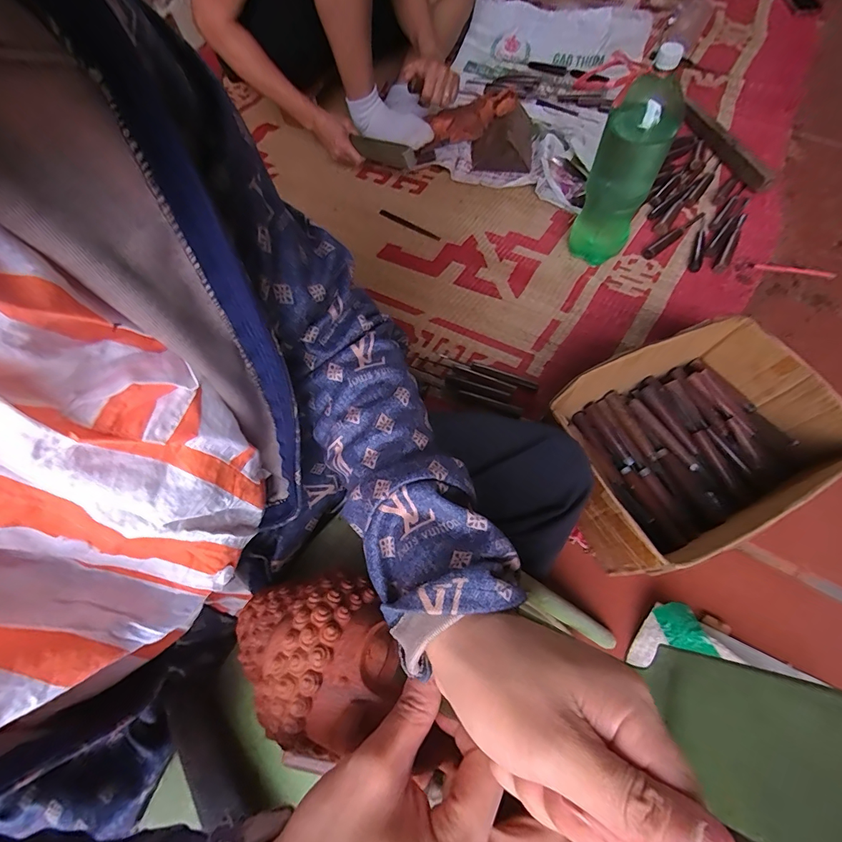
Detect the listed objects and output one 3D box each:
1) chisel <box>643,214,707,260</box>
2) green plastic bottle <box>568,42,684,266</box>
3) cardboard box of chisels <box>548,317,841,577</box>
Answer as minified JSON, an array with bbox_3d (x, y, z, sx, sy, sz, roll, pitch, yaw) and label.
[{"bbox_3d":[0.525,-0.383,0.848,0.179,0.027,0.021,-35,69,-13],"label":"chisel"},{"bbox_3d":[0.332,-0.405,0.683,0.099,0.352,0.087,20,68,11],"label":"green plastic bottle"},{"bbox_3d":[0.354,0.023,0.559,0.324,0.138,0.239,-24,67,-9],"label":"cardboard box of chisels"}]

